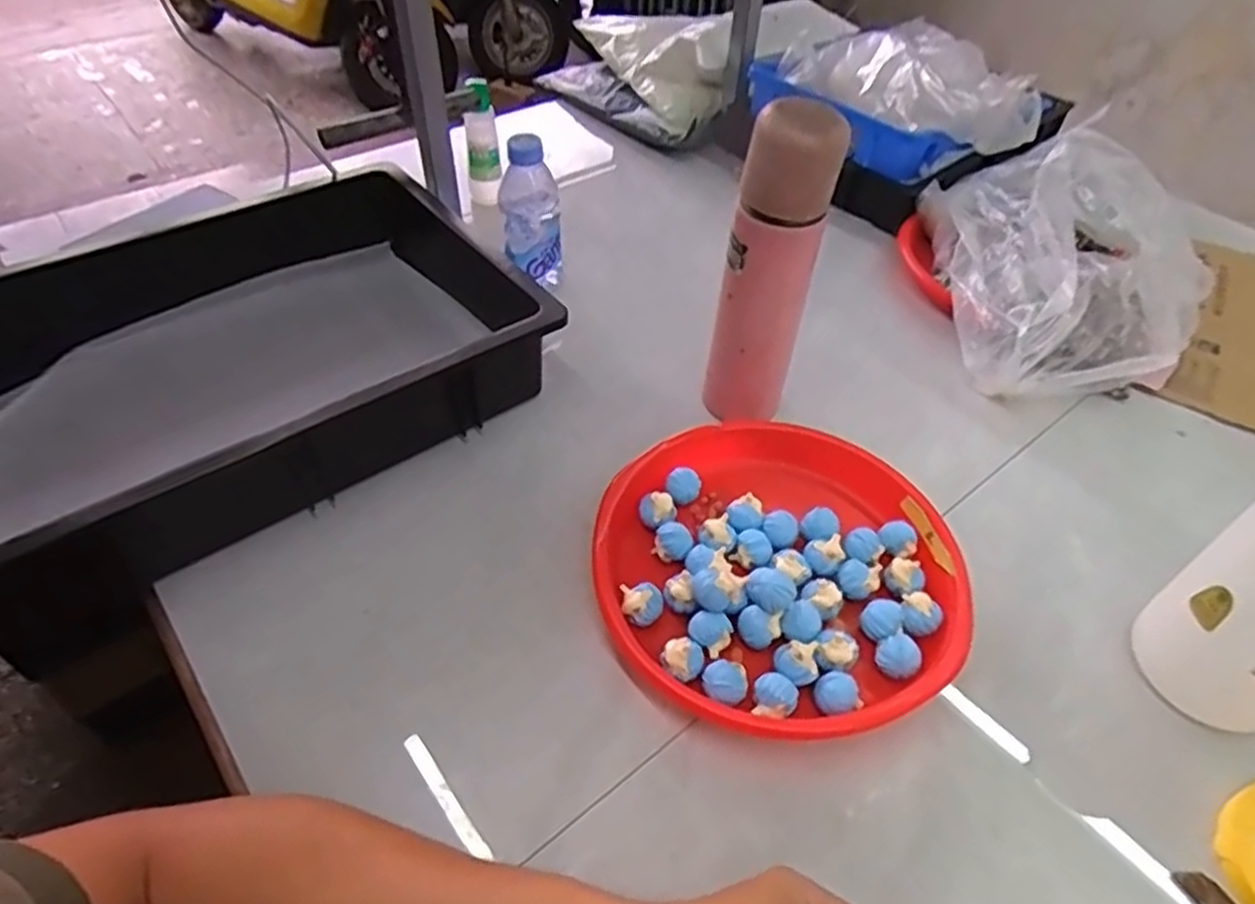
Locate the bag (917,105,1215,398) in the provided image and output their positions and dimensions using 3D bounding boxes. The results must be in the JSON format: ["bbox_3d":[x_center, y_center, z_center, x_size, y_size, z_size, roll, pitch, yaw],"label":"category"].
[{"bbox_3d":[0.395,-0.185,0.681,0.165,0.199,0.272,4,47,3],"label":"bag"}]

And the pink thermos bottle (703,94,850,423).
[{"bbox_3d":[0.106,-0.128,0.560,0.061,0.243,0.053,15,48,13],"label":"pink thermos bottle"}]

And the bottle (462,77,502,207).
[{"bbox_3d":[-0.163,-0.342,0.829,0.036,0.131,0.034,-7,47,-8],"label":"bottle"}]

